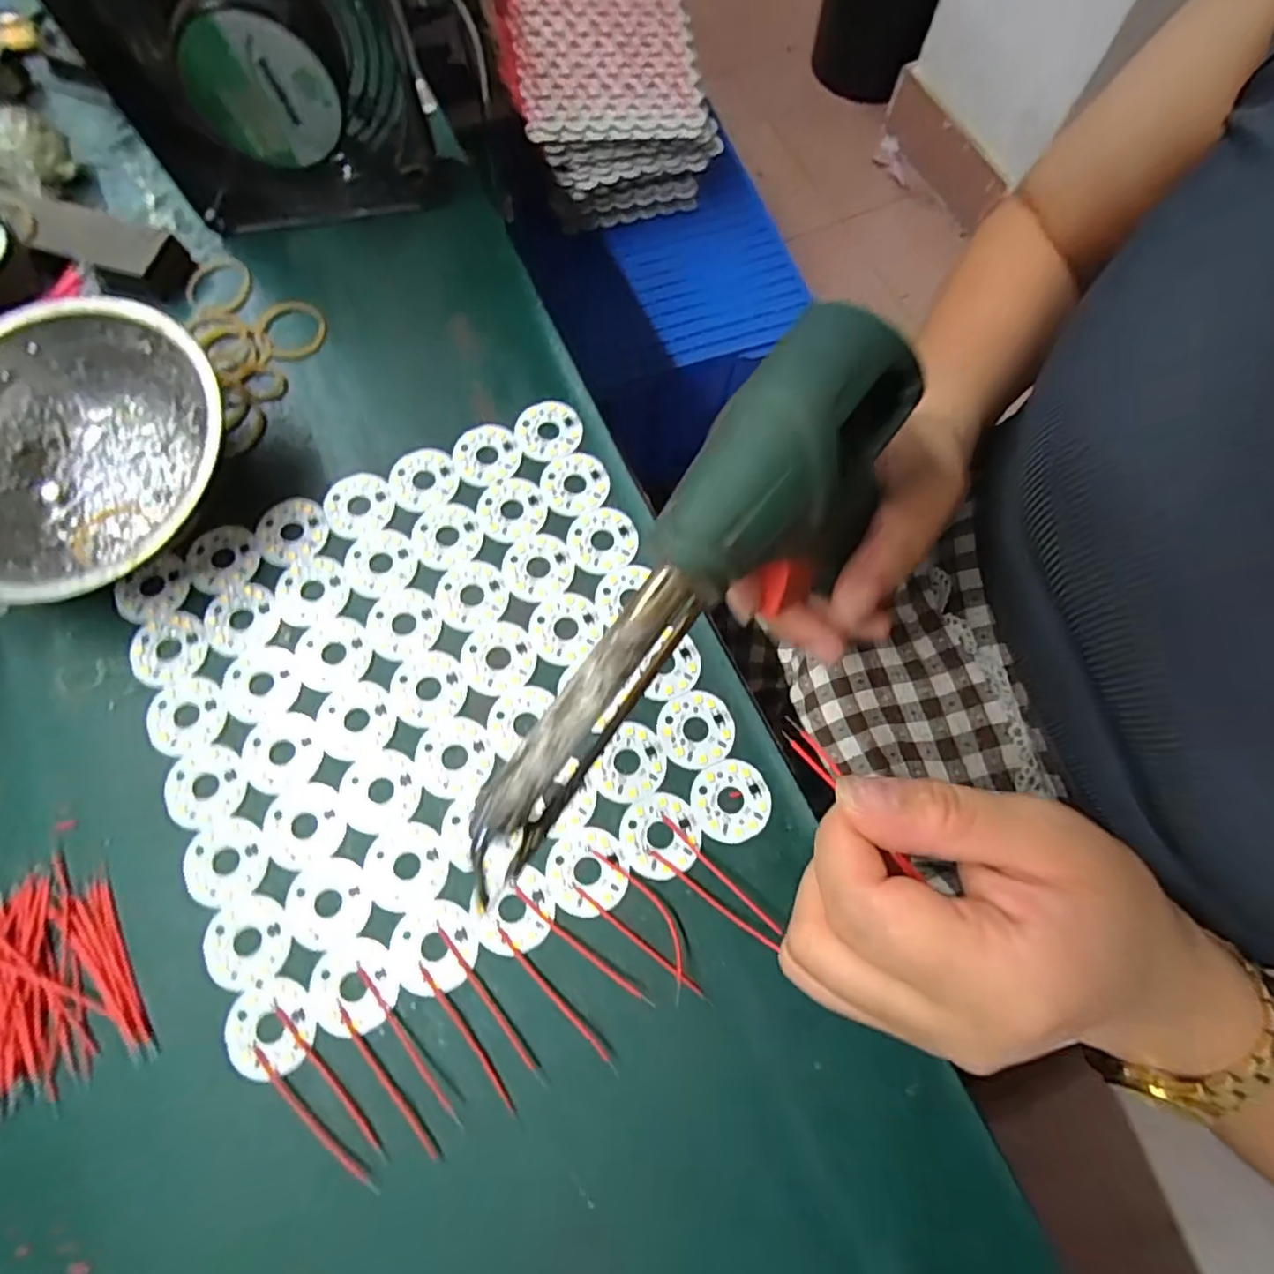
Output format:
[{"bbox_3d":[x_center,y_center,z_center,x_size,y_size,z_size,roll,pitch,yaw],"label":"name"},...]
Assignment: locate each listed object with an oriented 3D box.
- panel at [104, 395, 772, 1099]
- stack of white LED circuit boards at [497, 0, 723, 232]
[{"bbox_3d":[-0.085,0.021,0.257,0.206,0.005,0.208,-24,76,-9],"label":"panel"},{"bbox_3d":[-0.048,-0.750,0.882,0.258,0.189,0.263,-16,75,-7],"label":"stack of white LED circuit boards"}]

